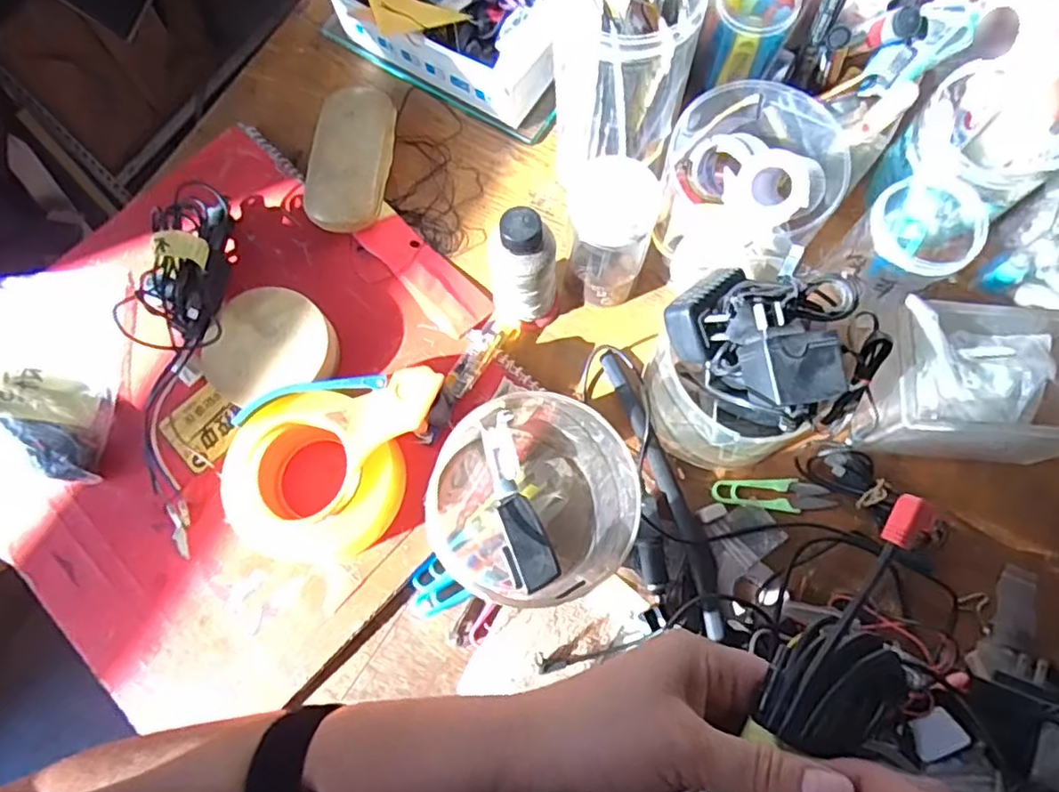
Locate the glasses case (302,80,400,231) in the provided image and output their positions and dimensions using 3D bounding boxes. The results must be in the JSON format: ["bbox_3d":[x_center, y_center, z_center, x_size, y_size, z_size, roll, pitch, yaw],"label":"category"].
[{"bbox_3d":[-0.158,-0.219,0.571,0.065,0.047,0.164,5,73,3],"label":"glasses case"}]

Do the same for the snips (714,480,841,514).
[{"bbox_3d":[0.190,0.077,0.498,0.091,0.007,0.026,1,73,2],"label":"snips"}]

